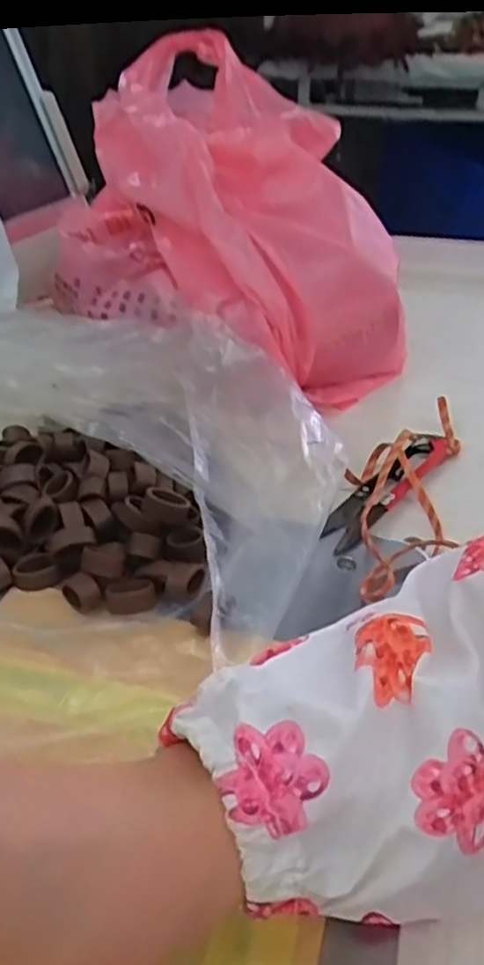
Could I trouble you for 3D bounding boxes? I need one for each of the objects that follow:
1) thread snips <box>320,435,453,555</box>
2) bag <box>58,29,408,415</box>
[{"bbox_3d":[0.077,-0.002,0.367,0.026,0.017,0.108,24,44,28],"label":"thread snips"},{"bbox_3d":[-0.007,-0.170,0.467,0.250,0.146,0.162,27,45,30],"label":"bag"}]

